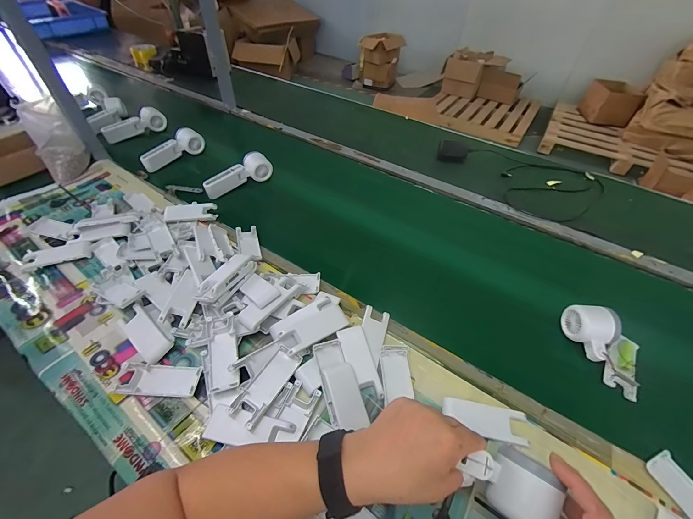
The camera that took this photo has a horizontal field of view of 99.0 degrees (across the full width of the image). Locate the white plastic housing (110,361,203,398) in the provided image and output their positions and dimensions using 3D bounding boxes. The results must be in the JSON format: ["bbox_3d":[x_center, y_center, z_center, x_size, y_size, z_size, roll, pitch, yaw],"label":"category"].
[{"bbox_3d":[-0.253,0.162,0.401,0.107,0.012,0.041,3,48,-1],"label":"white plastic housing"}]

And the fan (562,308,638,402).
[{"bbox_3d":[0.389,0.128,0.447,0.106,0.050,0.099,26,52,19],"label":"fan"}]

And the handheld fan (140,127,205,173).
[{"bbox_3d":[-0.464,-0.292,0.792,0.031,0.072,0.170,34,55,24],"label":"handheld fan"}]

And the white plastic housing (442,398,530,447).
[{"bbox_3d":[0.176,0.205,0.377,0.100,0.008,0.039,11,49,7],"label":"white plastic housing"}]

